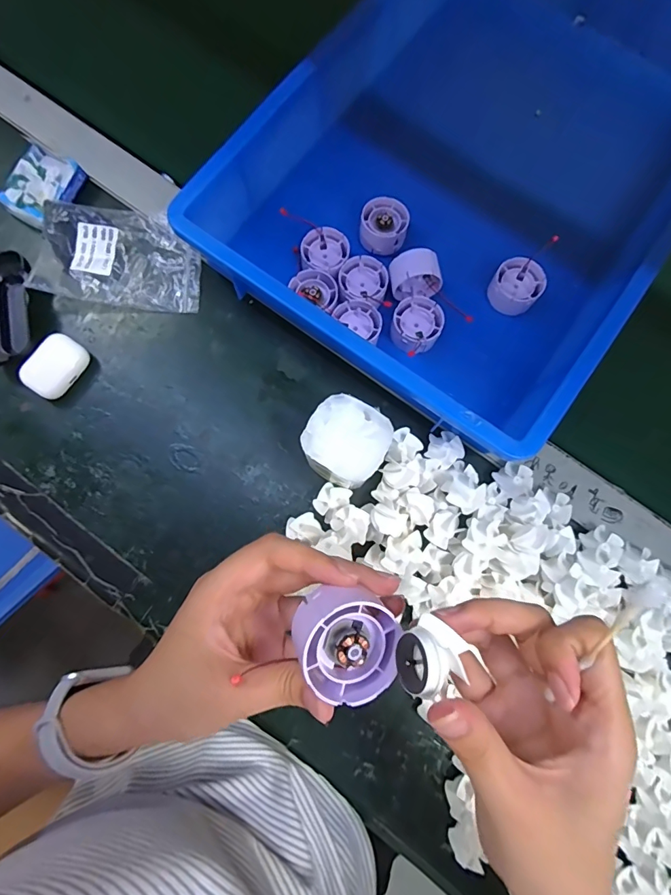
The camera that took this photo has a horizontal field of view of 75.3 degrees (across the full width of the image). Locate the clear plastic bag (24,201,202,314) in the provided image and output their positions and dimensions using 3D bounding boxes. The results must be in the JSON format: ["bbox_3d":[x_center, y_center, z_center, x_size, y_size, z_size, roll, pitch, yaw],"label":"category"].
[{"bbox_3d":[-0.213,-0.193,0.438,0.150,0.032,0.101,3,77,0],"label":"clear plastic bag"}]

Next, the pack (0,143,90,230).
[{"bbox_3d":[-0.300,-0.266,0.441,0.053,0.019,0.076,28,78,5],"label":"pack"}]

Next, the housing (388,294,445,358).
[{"bbox_3d":[0.077,-0.114,0.413,0.045,0.023,0.053,24,78,4],"label":"housing"}]

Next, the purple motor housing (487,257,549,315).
[{"bbox_3d":[0.175,-0.155,0.427,0.046,0.031,0.050,33,79,6],"label":"purple motor housing"}]

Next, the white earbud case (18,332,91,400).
[{"bbox_3d":[-0.264,-0.076,0.411,0.038,0.023,0.059,39,80,7],"label":"white earbud case"}]

